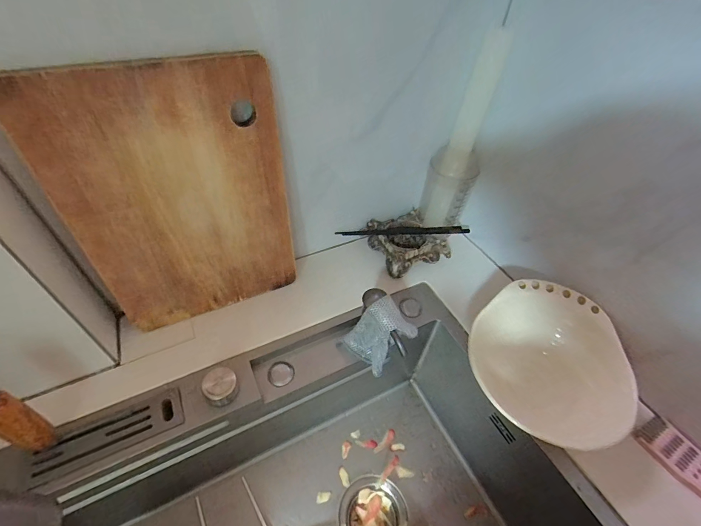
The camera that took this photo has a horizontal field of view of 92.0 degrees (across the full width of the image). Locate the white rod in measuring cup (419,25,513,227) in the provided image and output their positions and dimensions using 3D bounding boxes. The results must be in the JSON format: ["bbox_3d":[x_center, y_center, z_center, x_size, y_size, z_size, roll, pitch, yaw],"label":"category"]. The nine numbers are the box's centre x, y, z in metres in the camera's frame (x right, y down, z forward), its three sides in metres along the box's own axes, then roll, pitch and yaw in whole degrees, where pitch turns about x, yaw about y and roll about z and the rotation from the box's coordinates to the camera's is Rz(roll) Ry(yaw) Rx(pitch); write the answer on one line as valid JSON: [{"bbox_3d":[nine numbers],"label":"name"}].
[{"bbox_3d":[0.186,-0.192,0.572,0.082,0.317,0.070,16,48,9],"label":"white rod in measuring cup"}]

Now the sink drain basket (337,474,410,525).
[{"bbox_3d":[0.037,0.421,0.562,0.107,0.041,0.110,-21,53,-23],"label":"sink drain basket"}]

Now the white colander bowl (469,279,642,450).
[{"bbox_3d":[0.271,0.140,0.472,0.199,0.094,0.212,3,47,-3],"label":"white colander bowl"}]

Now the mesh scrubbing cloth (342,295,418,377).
[{"bbox_3d":[0.045,0.101,0.506,0.068,0.122,0.092,-33,58,-30],"label":"mesh scrubbing cloth"}]

